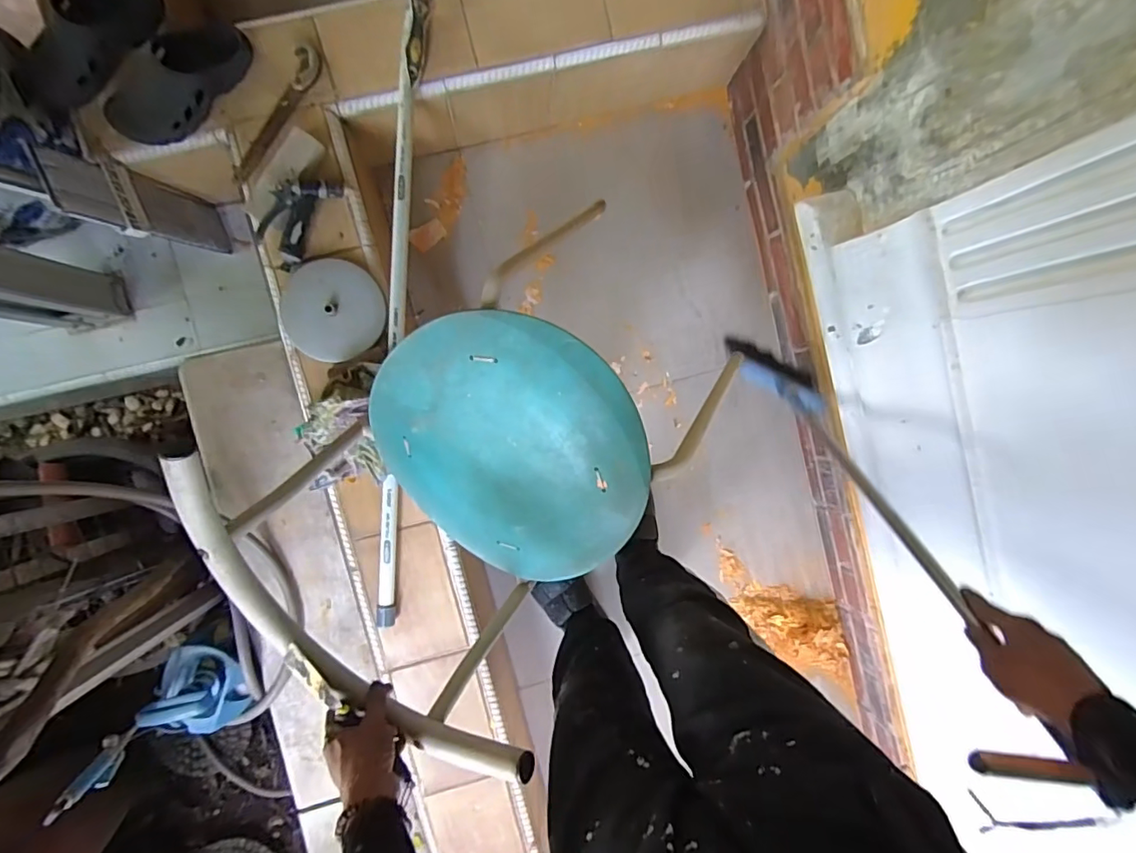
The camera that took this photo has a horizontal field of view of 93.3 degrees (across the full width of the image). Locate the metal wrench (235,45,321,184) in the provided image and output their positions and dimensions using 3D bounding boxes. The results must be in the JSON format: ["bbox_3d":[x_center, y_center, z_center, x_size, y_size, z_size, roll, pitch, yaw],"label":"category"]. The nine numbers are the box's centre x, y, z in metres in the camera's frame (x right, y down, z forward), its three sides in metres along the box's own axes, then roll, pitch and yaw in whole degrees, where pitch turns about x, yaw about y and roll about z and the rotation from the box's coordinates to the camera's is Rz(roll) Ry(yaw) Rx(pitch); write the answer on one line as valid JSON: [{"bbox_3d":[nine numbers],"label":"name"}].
[{"bbox_3d":[-0.488,-0.522,0.901,0.045,0.017,0.251,29,91,-6],"label":"metal wrench"}]

